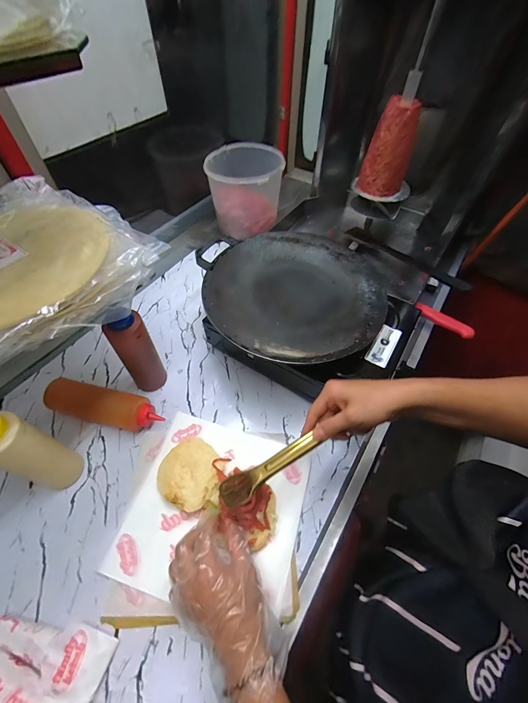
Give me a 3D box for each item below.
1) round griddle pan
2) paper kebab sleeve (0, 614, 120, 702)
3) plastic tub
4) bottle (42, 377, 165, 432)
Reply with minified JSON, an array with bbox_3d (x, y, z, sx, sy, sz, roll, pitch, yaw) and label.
[{"bbox_3d":[0.057,-0.120,0.564,0.325,0.026,0.321,0,53,0],"label":"round griddle pan"},{"bbox_3d":[-0.259,0.357,0.367,0.147,0.025,0.059,16,55,11],"label":"paper kebab sleeve"},{"bbox_3d":[-0.052,-0.449,0.854,0.191,0.173,0.183,1,52,-2],"label":"plastic tub"},{"bbox_3d":[-0.279,0.095,0.542,0.204,0.053,0.068,10,54,7],"label":"bottle"}]

